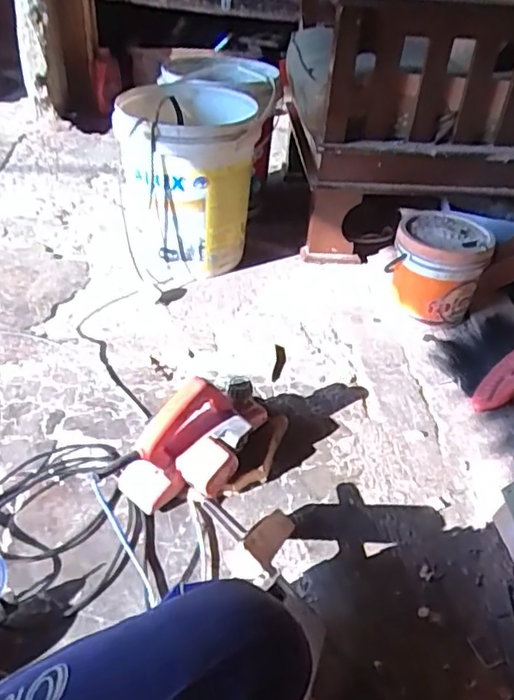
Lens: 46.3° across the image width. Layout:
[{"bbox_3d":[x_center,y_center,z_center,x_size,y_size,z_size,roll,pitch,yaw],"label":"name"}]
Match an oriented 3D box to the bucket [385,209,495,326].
[{"bbox_3d":[0.399,-0.179,1.349,0.202,0.194,0.177,16,40,15],"label":"bucket"}]

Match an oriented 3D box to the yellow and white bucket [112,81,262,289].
[{"bbox_3d":[-0.162,-0.400,1.454,0.304,0.380,0.344,-1,38,-6],"label":"yellow and white bucket"}]

